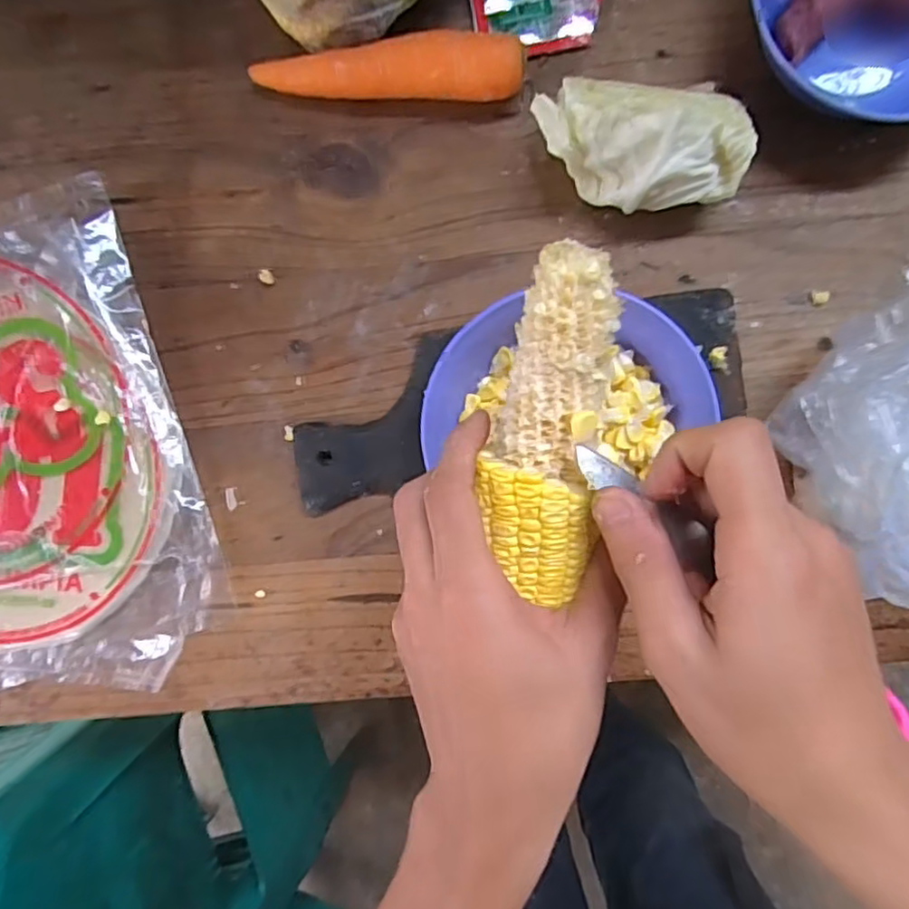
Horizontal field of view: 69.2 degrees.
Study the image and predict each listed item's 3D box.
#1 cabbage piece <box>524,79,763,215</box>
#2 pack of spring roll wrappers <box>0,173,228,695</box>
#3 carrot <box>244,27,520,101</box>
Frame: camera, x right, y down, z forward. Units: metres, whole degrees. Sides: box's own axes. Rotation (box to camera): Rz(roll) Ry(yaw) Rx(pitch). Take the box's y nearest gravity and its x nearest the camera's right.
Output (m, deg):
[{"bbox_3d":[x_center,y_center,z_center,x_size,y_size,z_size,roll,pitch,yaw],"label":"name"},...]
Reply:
[{"bbox_3d":[0.100,-0.167,0.356,0.110,0.071,0.065,0,93,4],"label":"cabbage piece"},{"bbox_3d":[-0.285,0.009,0.389,0.237,0.016,0.277,-17,92,4],"label":"pack of spring roll wrappers"},{"bbox_3d":[-0.038,-0.219,0.382,0.154,0.030,0.035,-2,93,4],"label":"carrot"}]

